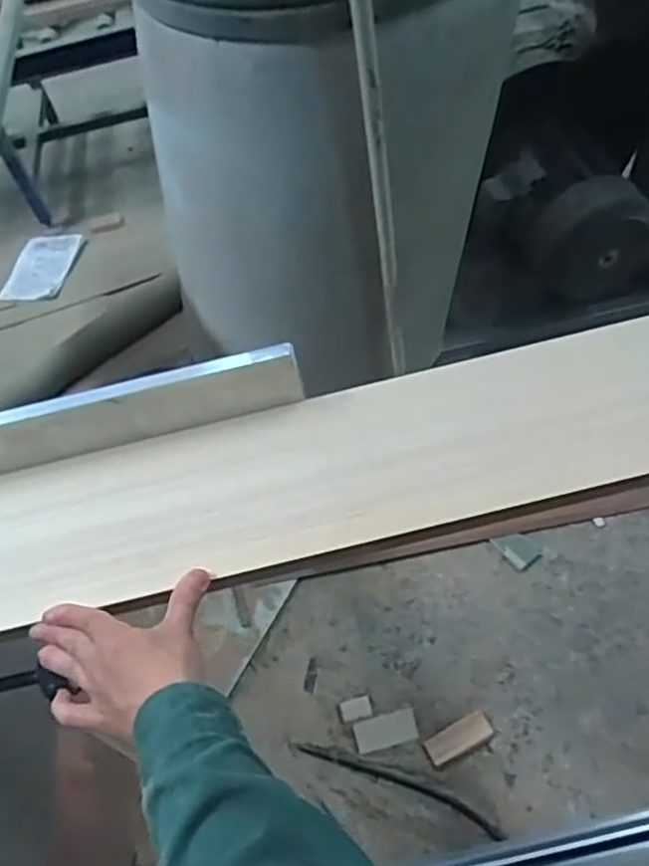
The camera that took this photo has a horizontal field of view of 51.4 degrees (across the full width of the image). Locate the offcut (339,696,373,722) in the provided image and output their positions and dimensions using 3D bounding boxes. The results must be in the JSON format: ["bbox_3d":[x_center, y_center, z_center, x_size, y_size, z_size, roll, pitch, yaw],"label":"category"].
[{"bbox_3d":[0.061,0.536,1.311,0.061,0.007,0.037,-14,55,1],"label":"offcut"}]

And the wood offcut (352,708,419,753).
[{"bbox_3d":[0.115,0.559,1.271,0.118,0.013,0.054,-16,55,0],"label":"wood offcut"}]

